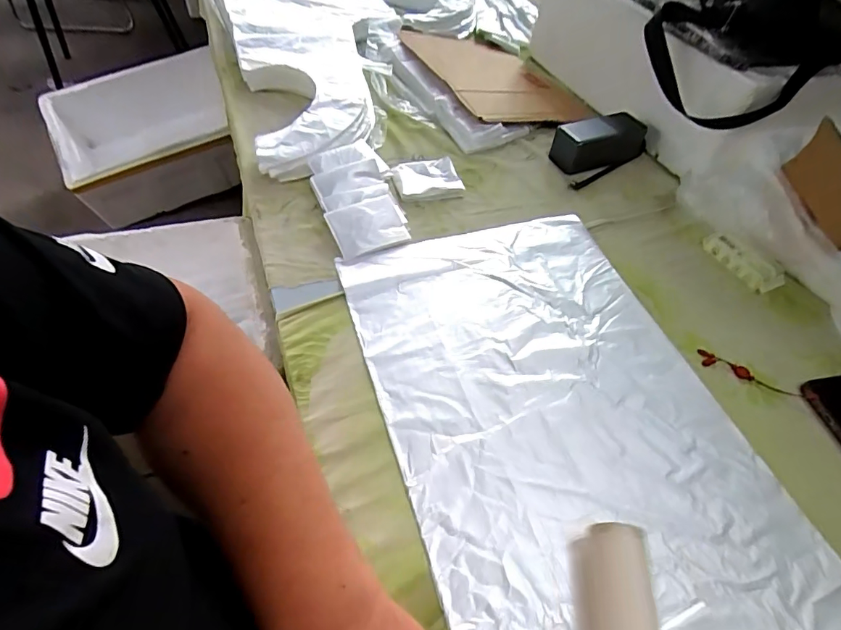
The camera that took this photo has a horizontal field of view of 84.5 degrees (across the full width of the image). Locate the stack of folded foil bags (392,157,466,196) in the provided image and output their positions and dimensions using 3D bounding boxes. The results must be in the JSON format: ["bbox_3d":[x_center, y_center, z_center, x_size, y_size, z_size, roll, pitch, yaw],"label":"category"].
[{"bbox_3d":[0.008,-0.188,0.629,0.089,0.020,0.059,-8,53,-11],"label":"stack of folded foil bags"}]

